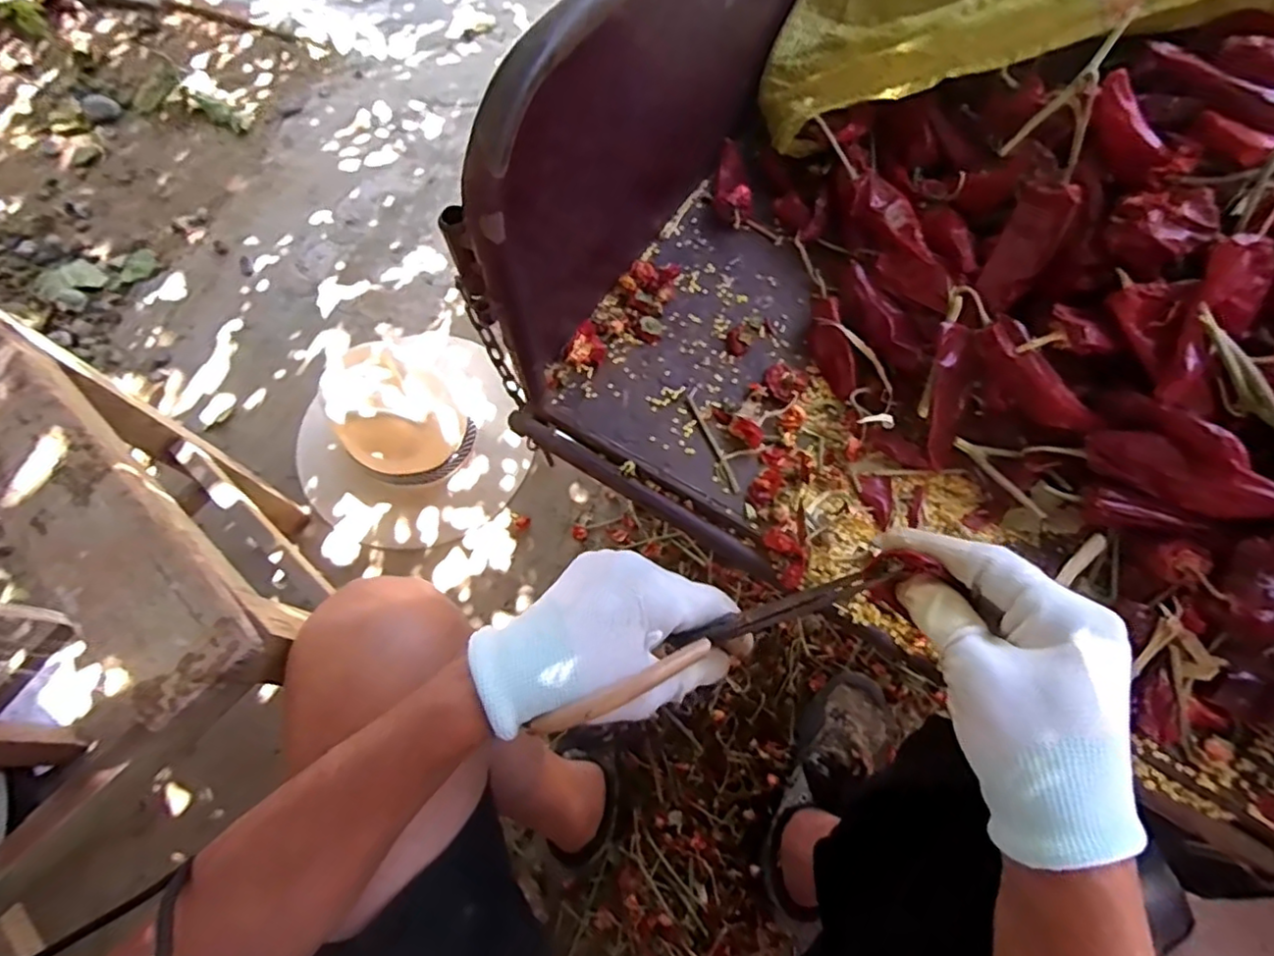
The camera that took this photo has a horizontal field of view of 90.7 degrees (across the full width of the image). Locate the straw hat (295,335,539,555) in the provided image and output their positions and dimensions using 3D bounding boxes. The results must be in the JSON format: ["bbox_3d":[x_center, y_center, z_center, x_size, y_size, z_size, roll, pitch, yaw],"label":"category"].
[{"bbox_3d":[-0.319,-0.070,0.840,0.311,0.133,0.313,-40,69,-11],"label":"straw hat"}]

